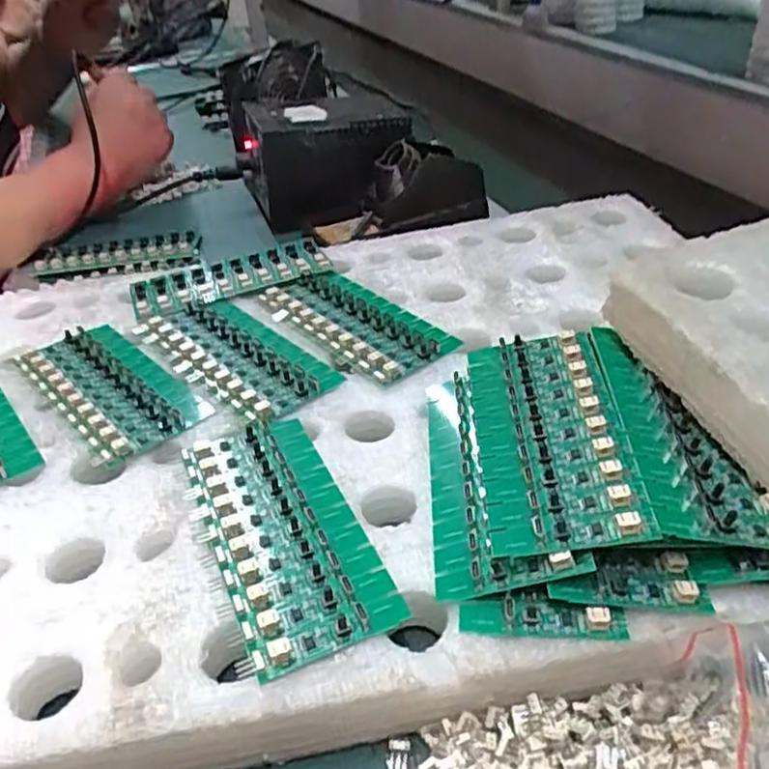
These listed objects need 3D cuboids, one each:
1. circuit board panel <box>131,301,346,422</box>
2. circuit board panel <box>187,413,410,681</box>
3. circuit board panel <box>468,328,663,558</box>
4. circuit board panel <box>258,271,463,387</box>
[{"bbox_3d":[-0.092,-0.023,0.431,0.065,0.005,0.140,-30,47,-29],"label":"circuit board panel"},{"bbox_3d":[-0.048,0.061,0.316,0.065,0.011,0.138,-17,42,-17],"label":"circuit board panel"},{"bbox_3d":[0.073,0.019,0.323,0.062,0.008,0.135,-11,37,10],"label":"circuit board panel"},{"bbox_3d":[-0.022,-0.043,0.448,0.063,0.007,0.134,-29,47,-29],"label":"circuit board panel"}]

